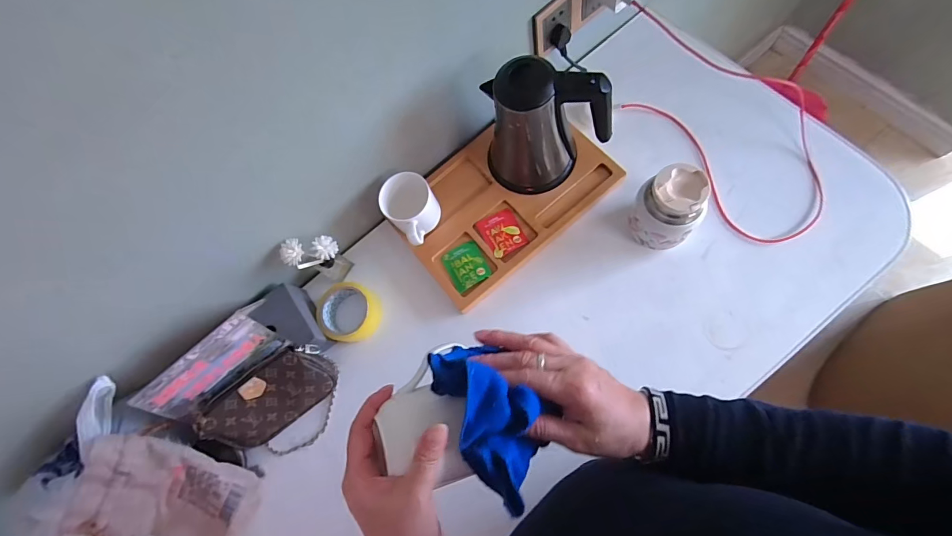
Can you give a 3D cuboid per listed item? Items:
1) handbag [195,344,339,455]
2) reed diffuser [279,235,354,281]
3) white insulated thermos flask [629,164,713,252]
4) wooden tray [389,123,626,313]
[{"bbox_3d":[-0.308,0.208,0.638,0.194,0.050,0.142,-33,116,-9],"label":"handbag"},{"bbox_3d":[-0.248,-0.014,0.671,0.077,0.124,0.048,-17,72,5],"label":"reed diffuser"},{"bbox_3d":[0.277,-0.084,0.602,0.083,0.130,0.094,-32,71,0],"label":"white insulated thermos flask"},{"bbox_3d":[0.045,-0.125,0.705,0.354,0.030,0.239,-39,72,-3],"label":"wooden tray"}]

